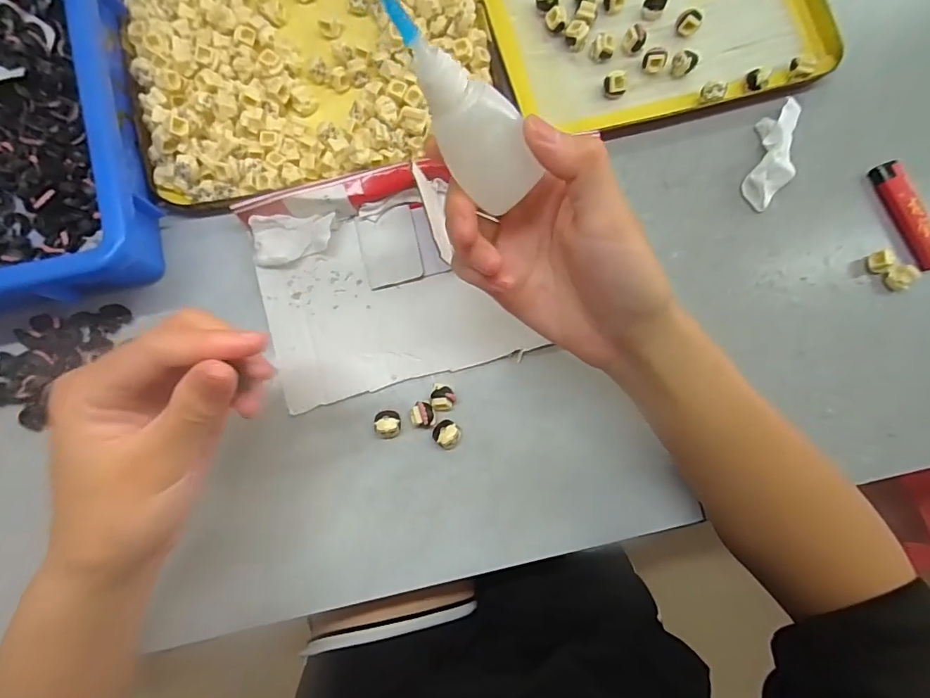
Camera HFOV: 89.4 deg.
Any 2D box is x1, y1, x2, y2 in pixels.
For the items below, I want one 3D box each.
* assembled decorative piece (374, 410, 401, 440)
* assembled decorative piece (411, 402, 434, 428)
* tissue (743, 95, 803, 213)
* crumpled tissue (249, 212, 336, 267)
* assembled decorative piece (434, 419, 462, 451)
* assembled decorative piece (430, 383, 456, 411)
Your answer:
[{"bbox_3d":[-0.048,0.047,0.294,0.016,0.015,0.017,-1,84,-3],"label":"assembled decorative piece"},{"bbox_3d":[-0.027,0.041,0.295,0.014,0.016,0.014,5,83,-2],"label":"assembled decorative piece"},{"bbox_3d":[0.218,-0.137,0.328,0.028,0.019,0.081,19,83,-1],"label":"tissue"},{"bbox_3d":[-0.111,-0.072,0.305,0.052,0.015,0.029,-4,84,-3],"label":"crumpled tissue"},{"bbox_3d":[-0.011,0.053,0.294,0.018,0.014,0.016,43,83,2],"label":"assembled decorative piece"},{"bbox_3d":[-0.014,0.030,0.296,0.015,0.014,0.016,5,83,-2],"label":"assembled decorative piece"}]

